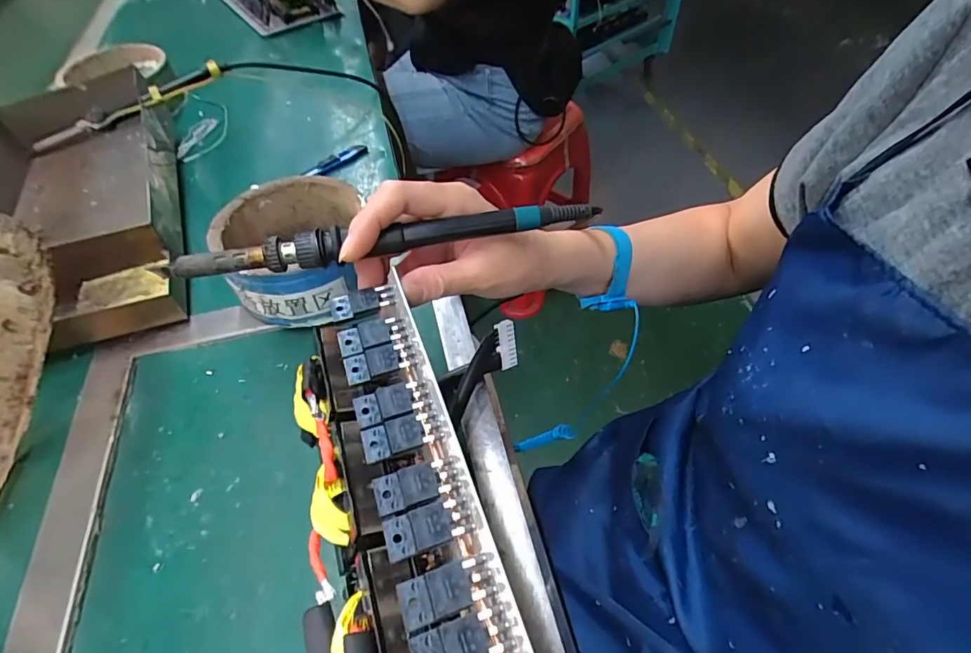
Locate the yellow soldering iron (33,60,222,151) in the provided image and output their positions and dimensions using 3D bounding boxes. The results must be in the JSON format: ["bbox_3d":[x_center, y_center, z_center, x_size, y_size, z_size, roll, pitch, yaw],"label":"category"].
[{"bbox_3d":[-0.351,-0.218,0.481,0.183,0.025,0.024,-31,57,-19],"label":"yellow soldering iron"}]

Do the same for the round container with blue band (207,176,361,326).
[{"bbox_3d":[-0.154,-0.062,0.406,0.114,0.067,0.120,-2,53,2],"label":"round container with blue band"}]

